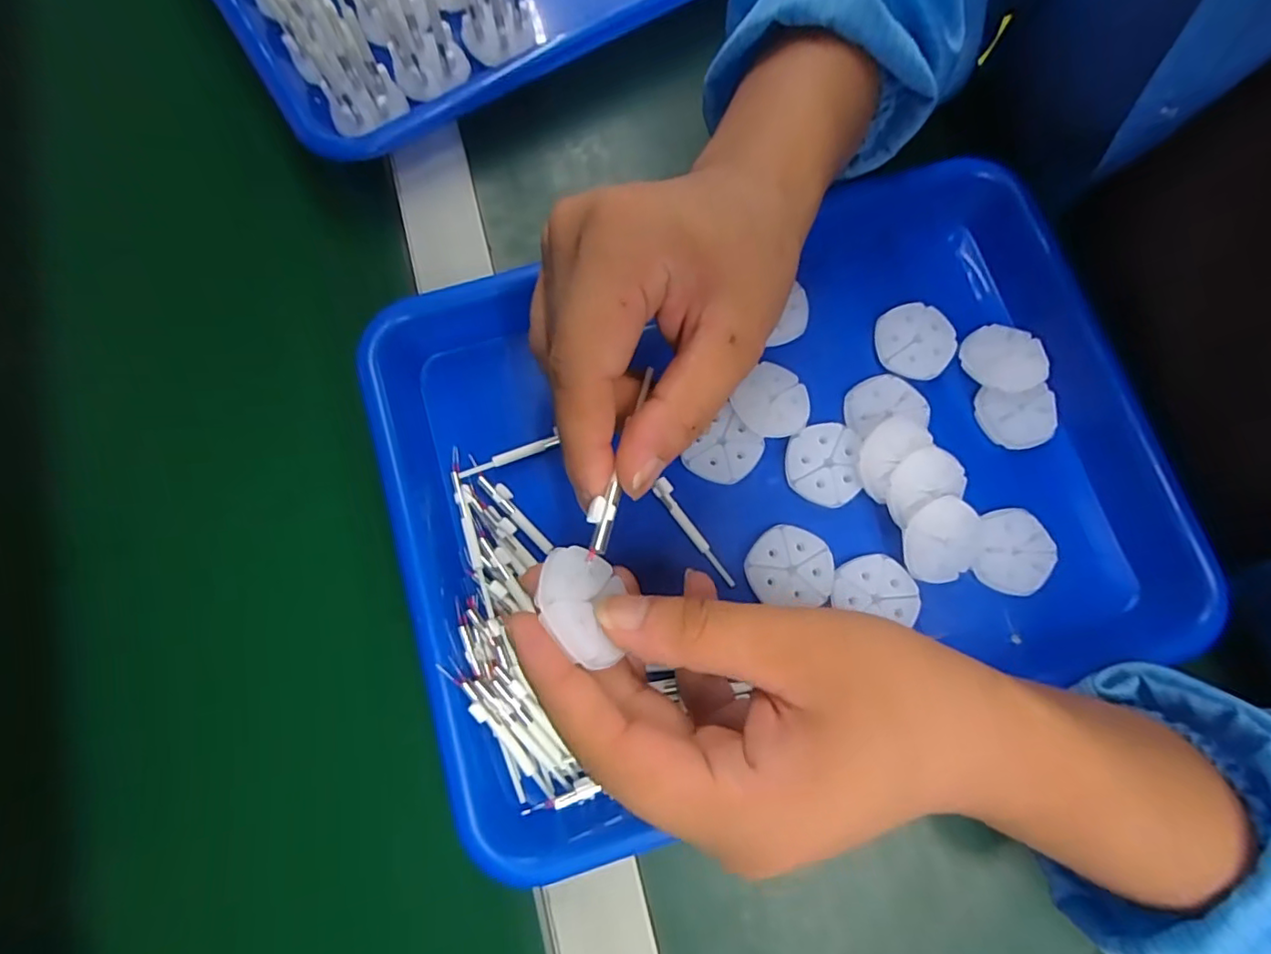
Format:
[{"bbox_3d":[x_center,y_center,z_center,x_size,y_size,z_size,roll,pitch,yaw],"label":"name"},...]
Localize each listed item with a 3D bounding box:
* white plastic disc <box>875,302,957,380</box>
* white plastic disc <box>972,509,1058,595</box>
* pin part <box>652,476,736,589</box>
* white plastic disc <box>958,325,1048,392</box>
[{"bbox_3d":[0.137,-0.068,0.286,0.037,0.004,0.038,0,78,-1],"label":"white plastic disc"},{"bbox_3d":[0.172,0.033,0.265,0.033,0.004,0.036,0,78,-1],"label":"white plastic disc"},{"bbox_3d":[0.027,0.026,0.268,0.008,0.004,0.057,-33,80,-8],"label":"pin part"},{"bbox_3d":[0.178,-0.057,0.283,0.032,0.009,0.036,-32,76,-7],"label":"white plastic disc"}]

